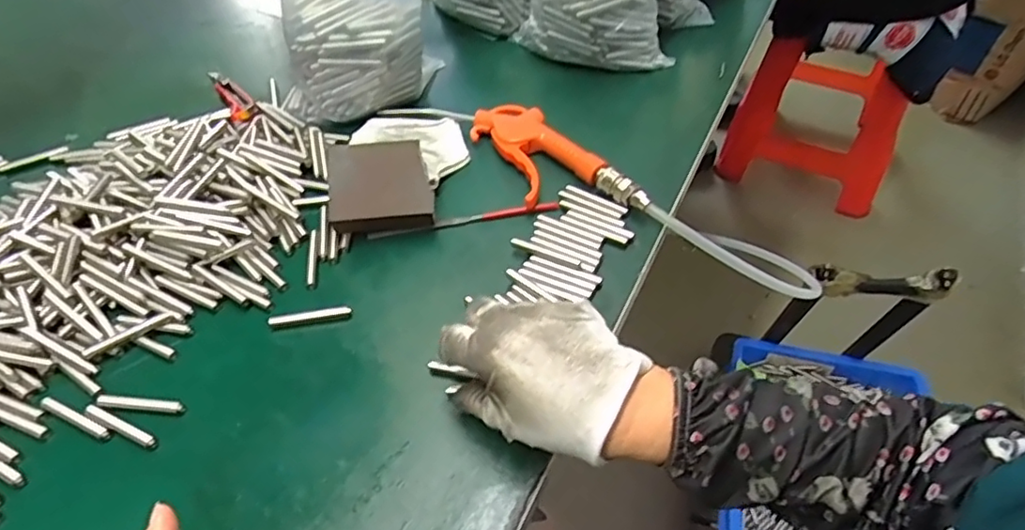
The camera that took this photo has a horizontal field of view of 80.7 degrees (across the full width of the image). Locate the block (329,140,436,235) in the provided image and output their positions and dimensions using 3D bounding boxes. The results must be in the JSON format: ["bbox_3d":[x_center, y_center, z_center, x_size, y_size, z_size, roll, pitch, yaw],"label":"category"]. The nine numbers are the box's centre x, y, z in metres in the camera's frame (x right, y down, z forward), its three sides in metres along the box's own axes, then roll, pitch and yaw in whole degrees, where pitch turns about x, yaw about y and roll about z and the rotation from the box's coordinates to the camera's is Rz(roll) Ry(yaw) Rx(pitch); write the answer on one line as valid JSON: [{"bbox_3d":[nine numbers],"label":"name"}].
[{"bbox_3d":[-0.109,-0.066,0.500,0.081,0.022,0.072,-6,74,-9],"label":"block"}]

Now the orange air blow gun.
[{"bbox_3d":[0.029,-0.094,0.530,0.078,0.019,0.179,-24,52,-18],"label":"orange air blow gun"}]

